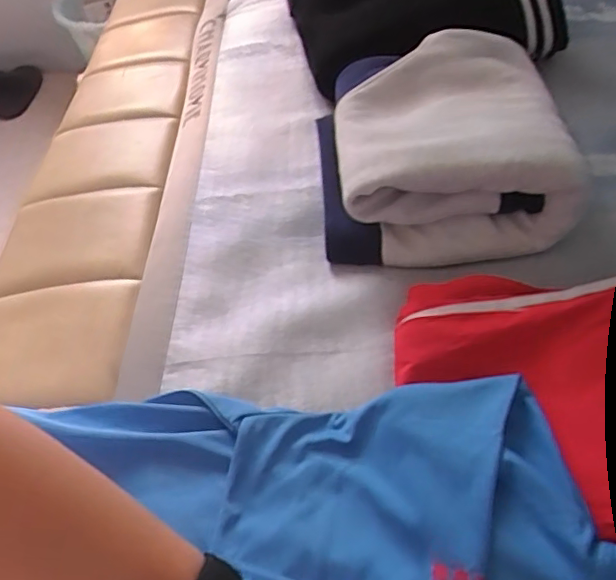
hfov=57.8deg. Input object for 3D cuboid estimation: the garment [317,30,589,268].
[{"bbox_3d":[0.135,-0.157,0.591,0.240,0.108,0.266,-3,51,2],"label":"garment"}]

